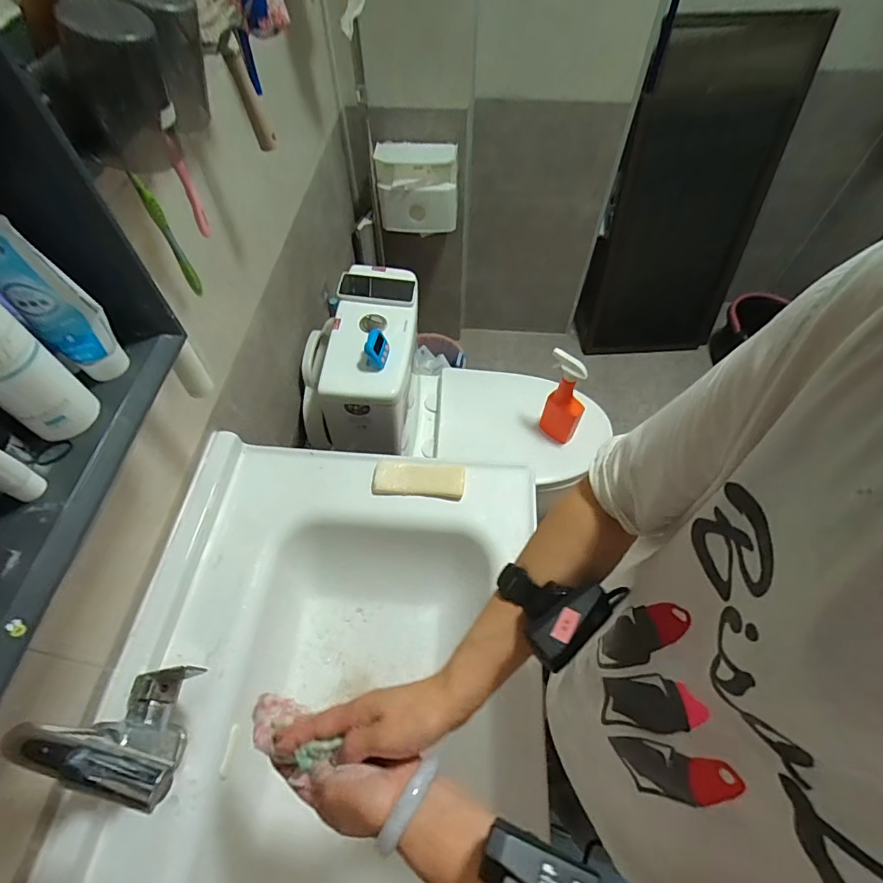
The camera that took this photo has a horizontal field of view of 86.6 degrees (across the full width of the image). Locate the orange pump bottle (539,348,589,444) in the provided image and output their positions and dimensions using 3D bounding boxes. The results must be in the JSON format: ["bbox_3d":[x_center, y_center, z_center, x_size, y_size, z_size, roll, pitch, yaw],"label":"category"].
[{"bbox_3d":[0.282,-0.093,1.090,0.107,0.255,0.057,24,60,14],"label":"orange pump bottle"}]

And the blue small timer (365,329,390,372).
[{"bbox_3d":[-0.119,-0.173,0.875,0.035,0.049,0.057,14,58,9],"label":"blue small timer"}]

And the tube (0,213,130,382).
[{"bbox_3d":[-0.280,-0.104,0.339,0.047,0.147,0.036,-7,57,-5],"label":"tube"}]

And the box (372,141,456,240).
[{"bbox_3d":[-0.066,-0.704,1.314,0.212,0.220,0.116,-2,57,-2],"label":"box"}]

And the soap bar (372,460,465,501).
[{"bbox_3d":[-0.034,0.057,0.715,0.135,0.024,0.055,4,57,3],"label":"soap bar"}]

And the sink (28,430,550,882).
[{"bbox_3d":[-0.130,0.383,0.569,0.501,0.174,0.787,3,57,2],"label":"sink"}]

